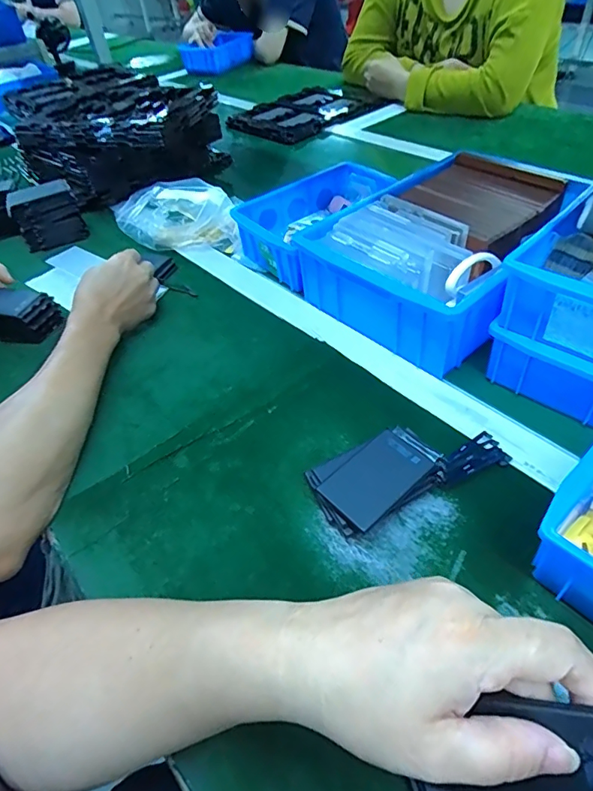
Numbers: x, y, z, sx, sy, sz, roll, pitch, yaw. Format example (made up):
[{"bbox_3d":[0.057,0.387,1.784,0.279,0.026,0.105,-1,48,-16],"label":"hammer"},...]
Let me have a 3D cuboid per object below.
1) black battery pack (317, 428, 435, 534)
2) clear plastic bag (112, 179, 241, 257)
[{"bbox_3d":[0.057,0.059,0.339,0.075,0.005,0.046,-37,56,-24],"label":"black battery pack"},{"bbox_3d":[-0.160,-0.242,0.639,0.165,0.057,0.103,30,56,30],"label":"clear plastic bag"}]

